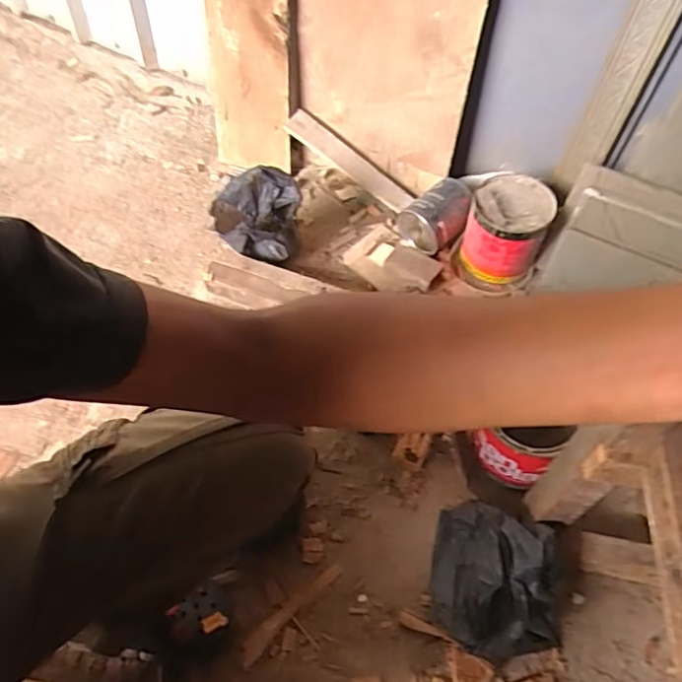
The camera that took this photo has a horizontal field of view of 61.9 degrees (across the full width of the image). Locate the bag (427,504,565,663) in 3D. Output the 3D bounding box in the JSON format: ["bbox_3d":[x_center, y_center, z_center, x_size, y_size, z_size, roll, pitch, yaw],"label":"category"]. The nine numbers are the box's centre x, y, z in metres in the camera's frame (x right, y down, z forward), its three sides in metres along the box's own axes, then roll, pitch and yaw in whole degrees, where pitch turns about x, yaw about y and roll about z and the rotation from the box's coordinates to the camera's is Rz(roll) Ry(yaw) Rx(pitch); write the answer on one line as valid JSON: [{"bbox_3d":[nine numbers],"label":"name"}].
[{"bbox_3d":[0.207,0.321,0.796,0.149,0.136,0.209,-6,57,-7],"label":"bag"}]

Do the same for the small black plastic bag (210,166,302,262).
[{"bbox_3d":[-0.154,-0.223,1.046,0.154,0.150,0.101,-4,56,-5],"label":"small black plastic bag"}]

